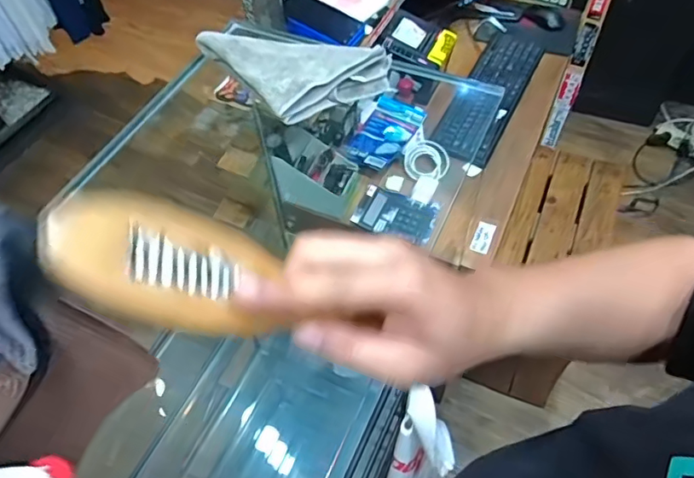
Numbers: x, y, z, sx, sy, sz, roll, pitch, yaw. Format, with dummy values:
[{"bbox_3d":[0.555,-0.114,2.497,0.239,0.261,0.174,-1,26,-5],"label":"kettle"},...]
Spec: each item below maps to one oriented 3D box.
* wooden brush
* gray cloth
[{"bbox_3d":[-0.072,0.011,0.235,0.022,0.113,0.049,-39,50,29],"label":"wooden brush"},{"bbox_3d":[-0.065,-0.231,0.665,0.165,0.043,0.207,-34,60,-20],"label":"gray cloth"}]

